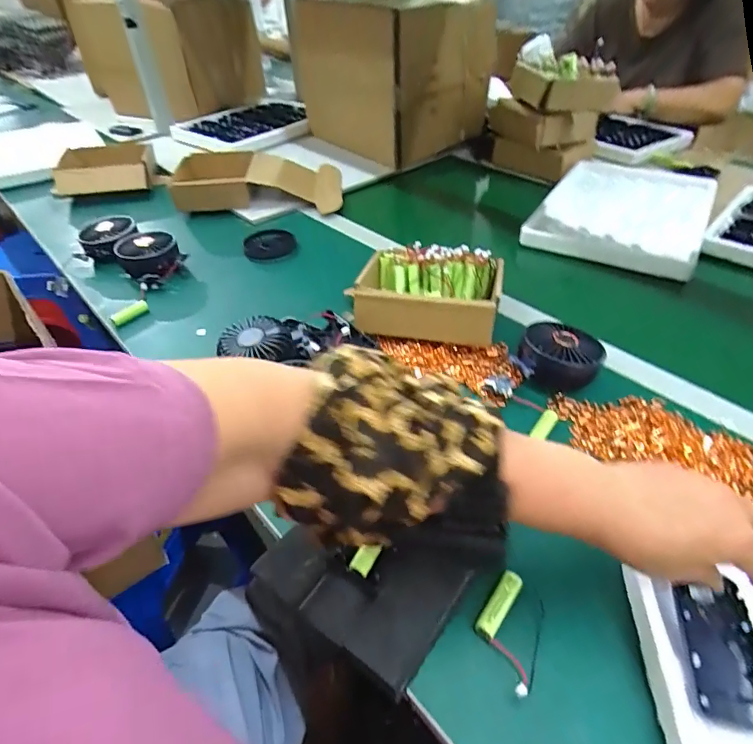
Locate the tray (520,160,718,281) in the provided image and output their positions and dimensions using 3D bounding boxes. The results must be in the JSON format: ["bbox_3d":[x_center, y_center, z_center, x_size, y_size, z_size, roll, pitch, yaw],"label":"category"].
[{"bbox_3d":[0.443,-0.297,0.830,0.247,0.035,0.404,22,46,23],"label":"tray"}]

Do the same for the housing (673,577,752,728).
[{"bbox_3d":[0.226,0.182,0.309,0.044,0.012,0.081,5,43,12],"label":"housing"}]

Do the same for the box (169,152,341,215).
[{"bbox_3d":[-0.235,-0.370,0.926,0.328,0.070,0.187,-5,42,-5],"label":"box"}]

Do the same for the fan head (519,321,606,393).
[{"bbox_3d":[0.199,-0.018,0.516,0.087,0.039,0.076,12,43,14],"label":"fan head"}]

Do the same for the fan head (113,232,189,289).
[{"bbox_3d":[-0.342,-0.175,0.707,0.089,0.042,0.079,27,49,28],"label":"fan head"}]

